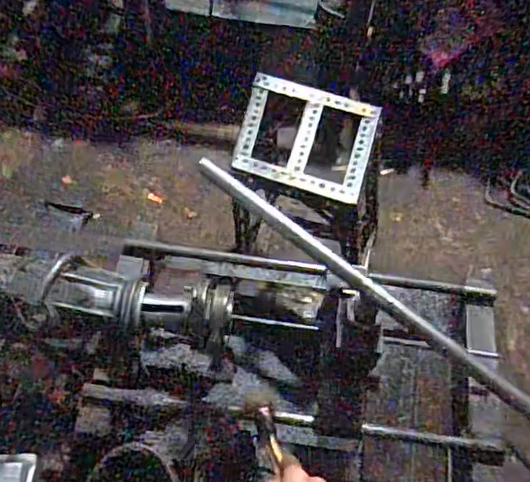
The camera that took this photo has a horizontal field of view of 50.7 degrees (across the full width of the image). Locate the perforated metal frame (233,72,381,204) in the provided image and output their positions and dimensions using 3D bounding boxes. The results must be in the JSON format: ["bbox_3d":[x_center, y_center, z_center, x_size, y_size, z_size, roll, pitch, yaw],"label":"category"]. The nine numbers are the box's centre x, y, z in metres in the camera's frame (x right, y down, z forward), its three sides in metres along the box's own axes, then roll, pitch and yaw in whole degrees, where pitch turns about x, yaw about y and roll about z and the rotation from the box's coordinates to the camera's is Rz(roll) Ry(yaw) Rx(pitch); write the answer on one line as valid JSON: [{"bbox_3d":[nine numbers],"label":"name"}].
[{"bbox_3d":[0.081,-0.211,1.101,0.258,0.043,0.251,15,64,6],"label":"perforated metal frame"}]

